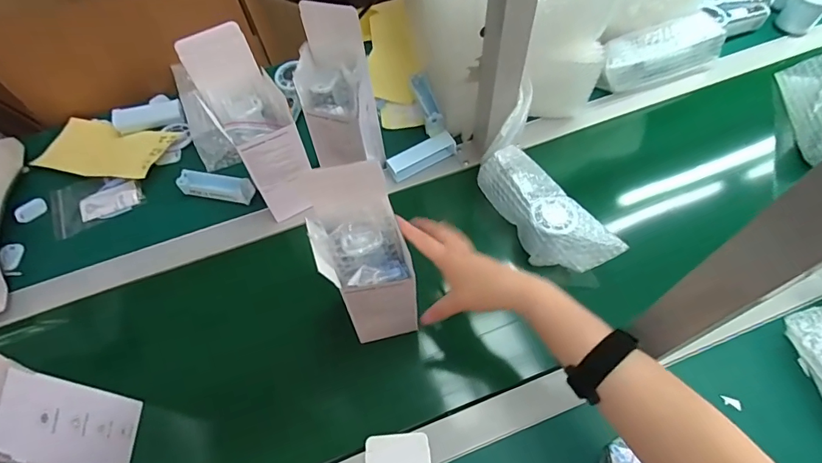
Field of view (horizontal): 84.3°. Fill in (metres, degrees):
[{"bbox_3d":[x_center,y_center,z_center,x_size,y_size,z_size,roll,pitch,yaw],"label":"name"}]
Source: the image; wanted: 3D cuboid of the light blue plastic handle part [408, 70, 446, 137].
[{"bbox_3d":[0.025,-0.200,0.703,0.028,0.034,0.111,-13,63,-7],"label":"light blue plastic handle part"}]

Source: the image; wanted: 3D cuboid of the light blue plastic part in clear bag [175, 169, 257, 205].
[{"bbox_3d":[-0.279,-0.064,0.656,0.107,0.025,0.033,11,63,5],"label":"light blue plastic part in clear bag"}]

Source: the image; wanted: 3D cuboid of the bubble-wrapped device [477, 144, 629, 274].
[{"bbox_3d":[0.169,-0.023,0.582,0.075,0.059,0.188,-33,67,-16],"label":"bubble-wrapped device"}]

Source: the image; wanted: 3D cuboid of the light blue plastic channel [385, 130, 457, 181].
[{"bbox_3d":[0.017,-0.110,0.658,0.102,0.021,0.032,-27,66,-14],"label":"light blue plastic channel"}]

